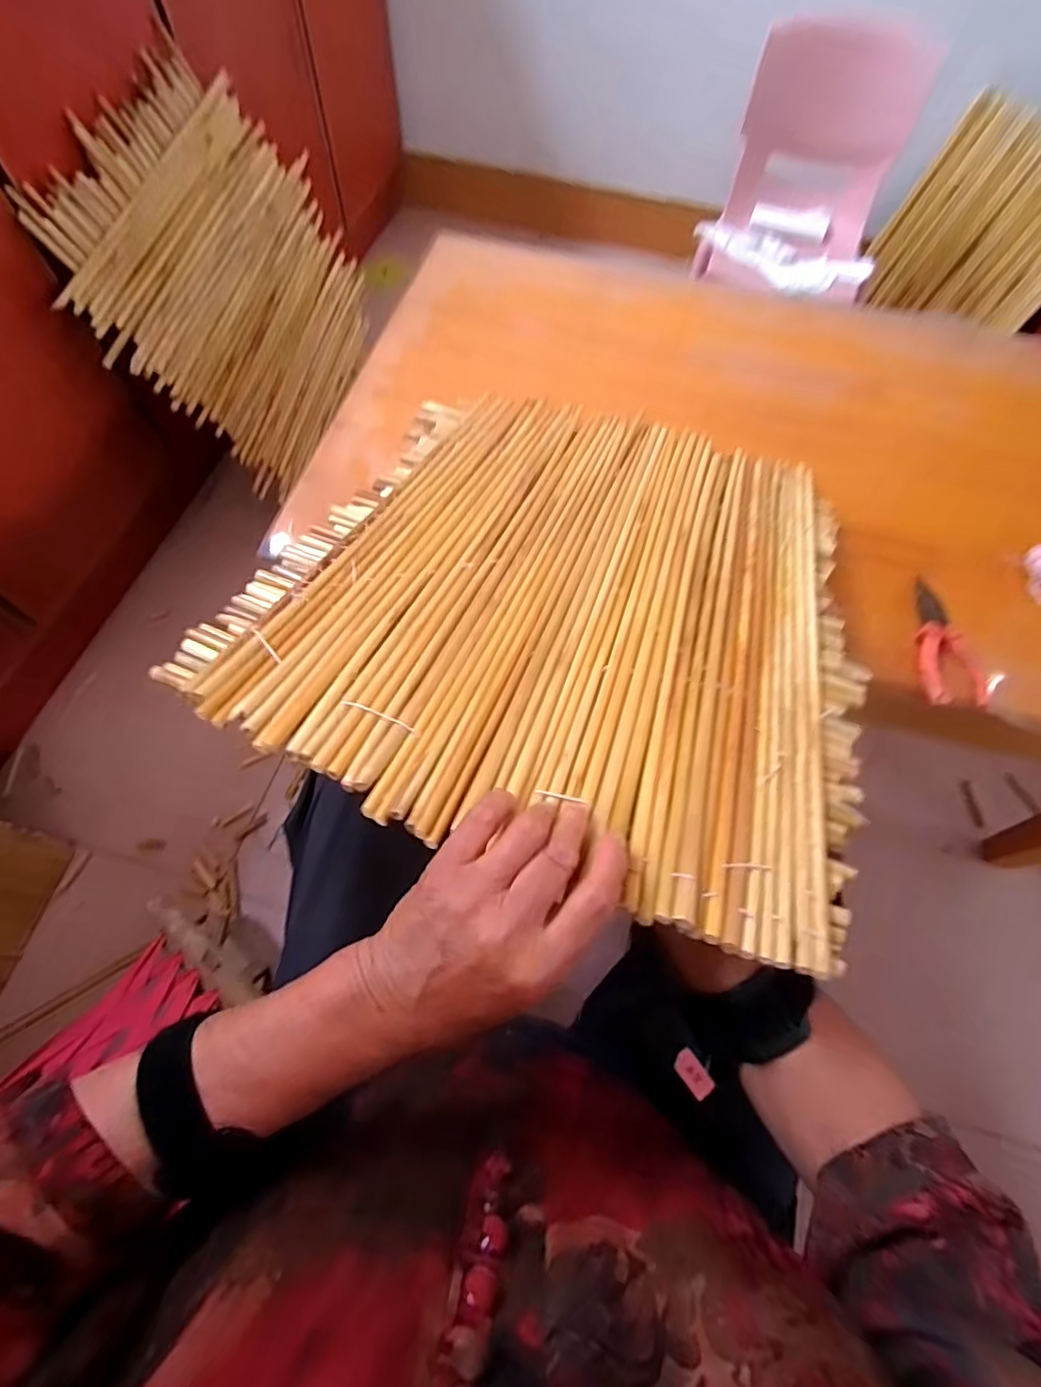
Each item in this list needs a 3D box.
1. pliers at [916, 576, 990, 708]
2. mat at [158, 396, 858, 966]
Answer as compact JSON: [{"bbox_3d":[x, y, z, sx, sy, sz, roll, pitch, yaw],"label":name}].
[{"bbox_3d":[0.409,-0.051,0.564,0.050,0.020,0.142,12,65,5],"label":"pliers"},{"bbox_3d":[0.039,-0.100,0.470,0.421,0.015,0.520,16,48,7],"label":"mat"}]

